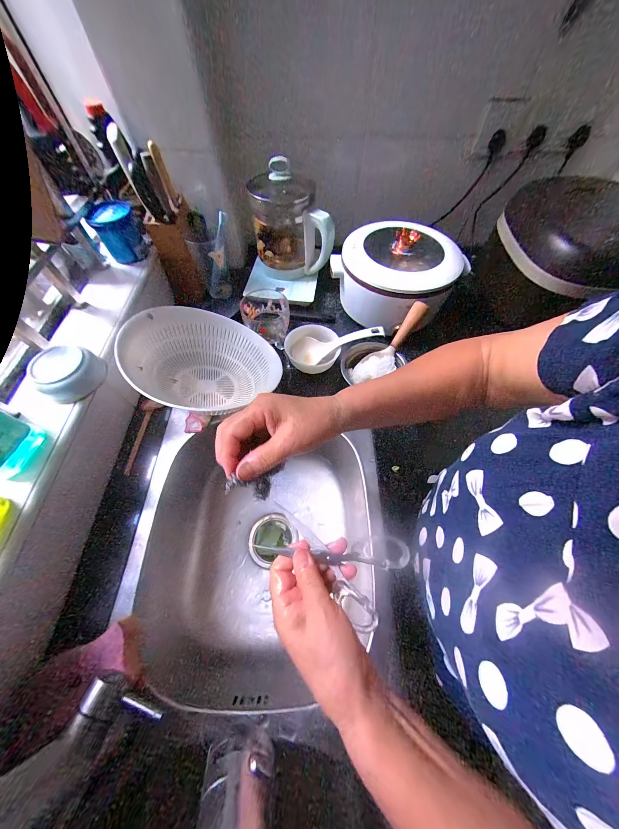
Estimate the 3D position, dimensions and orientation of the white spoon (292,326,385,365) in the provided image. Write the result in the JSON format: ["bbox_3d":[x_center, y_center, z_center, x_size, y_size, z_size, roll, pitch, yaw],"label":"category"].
[{"bbox_3d":[0.056,-0.150,0.551,0.189,0.036,0.050,-9,57,26],"label":"white spoon"}]

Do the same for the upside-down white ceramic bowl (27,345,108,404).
[{"bbox_3d":[-0.381,-0.066,0.419,0.081,0.052,0.090,35,65,18],"label":"upside-down white ceramic bowl"}]

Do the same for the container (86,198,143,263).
[{"bbox_3d":[-0.411,-0.394,0.573,0.084,0.093,0.074,-27,64,-16],"label":"container"}]

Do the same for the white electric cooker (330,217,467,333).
[{"bbox_3d":[0.206,-0.324,0.607,0.238,0.141,0.244,31,64,16],"label":"white electric cooker"}]

